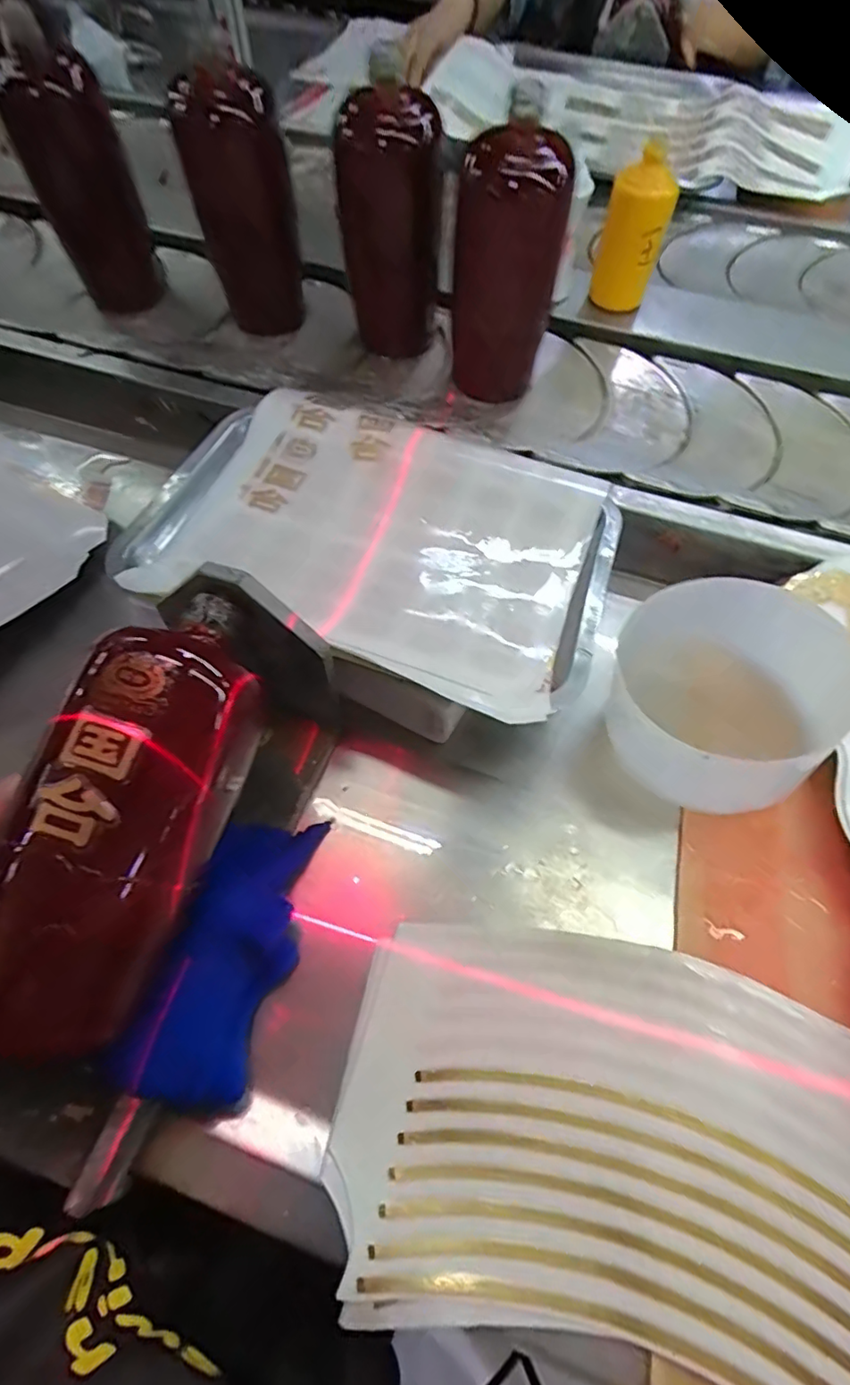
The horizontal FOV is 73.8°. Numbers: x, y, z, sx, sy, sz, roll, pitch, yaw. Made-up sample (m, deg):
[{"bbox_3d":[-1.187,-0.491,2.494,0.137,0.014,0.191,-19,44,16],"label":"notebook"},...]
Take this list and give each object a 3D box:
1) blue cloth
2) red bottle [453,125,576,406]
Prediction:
[{"bbox_3d":[-0.092,0.121,0.281,0.050,0.068,0.139,13,51,7],"label":"blue cloth"},{"bbox_3d":[0.062,-0.321,0.441,0.078,0.159,0.074,7,63,3],"label":"red bottle"}]

